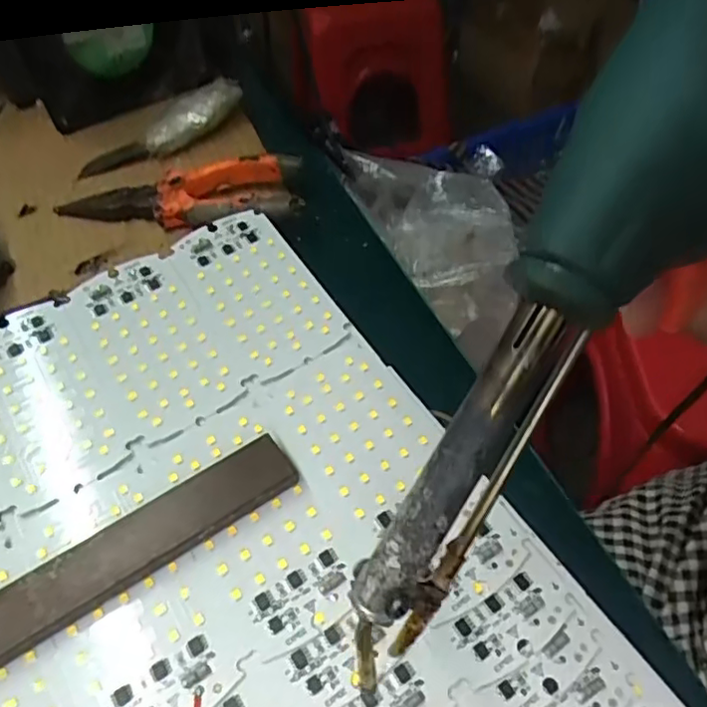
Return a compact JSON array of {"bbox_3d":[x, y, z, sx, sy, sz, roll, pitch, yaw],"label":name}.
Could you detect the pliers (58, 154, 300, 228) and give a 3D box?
[{"bbox_3d":[-0.102,-0.093,0.371,0.146,0.027,0.041,2,48,6],"label":"pliers"}]

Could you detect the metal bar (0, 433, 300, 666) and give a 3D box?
[{"bbox_3d":[-0.115,0.087,0.198,0.211,0.008,0.023,-29,67,-17],"label":"metal bar"}]

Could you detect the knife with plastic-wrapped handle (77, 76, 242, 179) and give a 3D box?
[{"bbox_3d":[-0.124,-0.144,0.414,0.115,0.020,0.029,-29,57,2],"label":"knife with plastic-wrapped handle"}]

